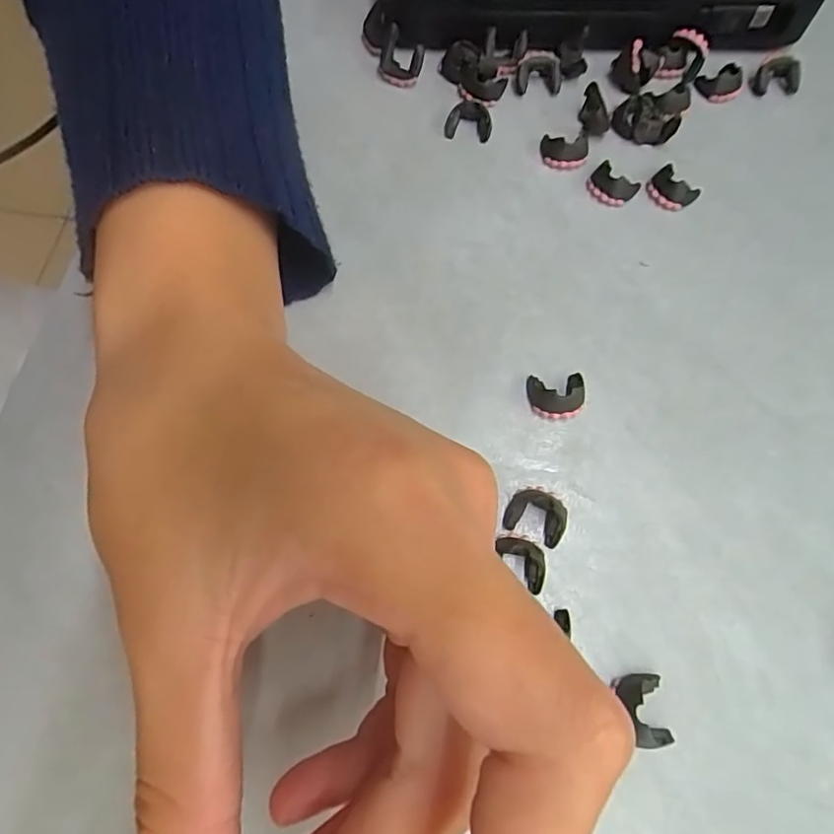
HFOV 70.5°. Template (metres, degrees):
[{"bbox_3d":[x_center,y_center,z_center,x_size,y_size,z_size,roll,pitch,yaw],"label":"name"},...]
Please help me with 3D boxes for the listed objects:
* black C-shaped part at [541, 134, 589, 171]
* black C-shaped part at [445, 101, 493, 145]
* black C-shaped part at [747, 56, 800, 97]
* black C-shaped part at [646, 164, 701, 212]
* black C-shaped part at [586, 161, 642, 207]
[{"bbox_3d":[0.049,-0.090,0.199,0.016,0.007,0.011,16,68,5],"label":"black C-shaped part"},{"bbox_3d":[0.018,-0.103,0.204,0.016,0.006,0.014,7,68,1],"label":"black C-shaped part"},{"bbox_3d":[0.130,-0.122,0.211,0.014,0.008,0.013,0,69,-1],"label":"black C-shaped part"},{"bbox_3d":[0.084,-0.076,0.194,0.011,0.006,0.015,-35,73,-15],"label":"black C-shaped part"},{"bbox_3d":[0.064,-0.077,0.195,0.012,0.006,0.015,-40,74,-16],"label":"black C-shaped part"}]

